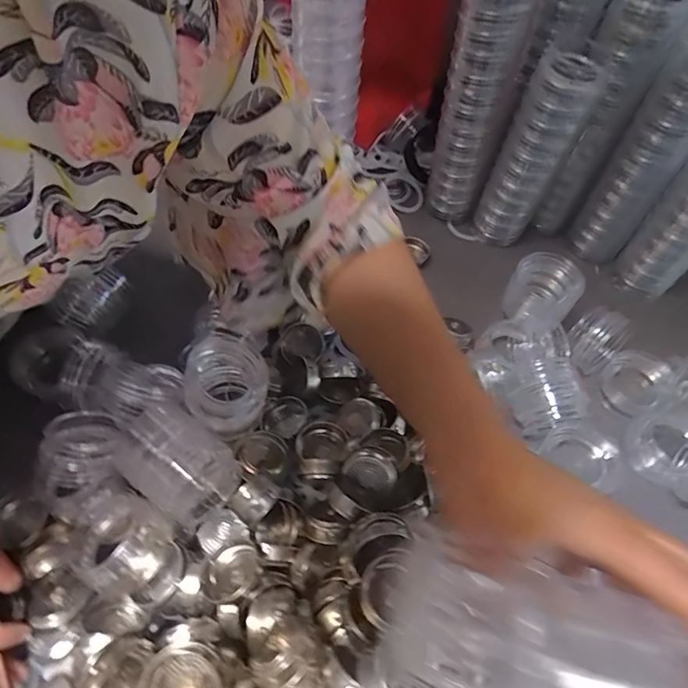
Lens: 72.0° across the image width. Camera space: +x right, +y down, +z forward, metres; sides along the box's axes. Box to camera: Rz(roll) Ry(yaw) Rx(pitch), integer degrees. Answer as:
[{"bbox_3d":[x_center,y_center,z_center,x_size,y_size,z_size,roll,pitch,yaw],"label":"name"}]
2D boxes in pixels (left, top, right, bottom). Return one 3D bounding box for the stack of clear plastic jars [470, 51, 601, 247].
[{"bbox_3d":[0.214,-0.217,0.544,0.067,0.207,0.069,27,59,13],"label":"stack of clear plastic jars"}]

